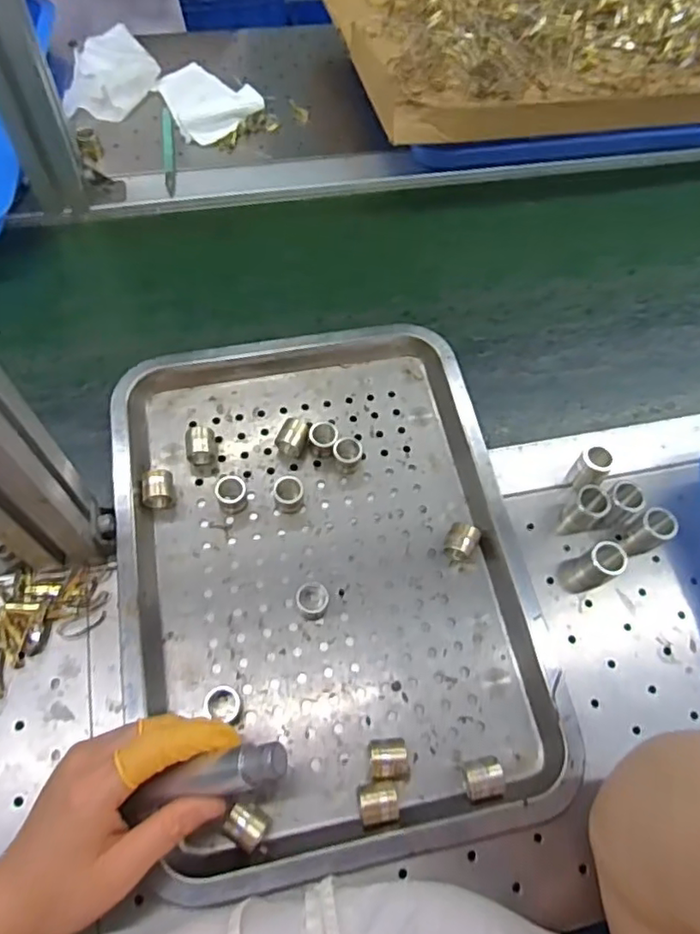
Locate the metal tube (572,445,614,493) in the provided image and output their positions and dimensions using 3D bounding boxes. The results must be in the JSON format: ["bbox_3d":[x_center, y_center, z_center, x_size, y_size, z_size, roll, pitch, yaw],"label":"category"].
[{"bbox_3d":[0.170,0.002,0.434,0.019,0.032,0.019,-9,61,-9],"label":"metal tube"}]

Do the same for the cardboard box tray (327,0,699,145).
[{"bbox_3d":[0.254,-0.475,0.648,0.547,0.041,0.354,-12,63,-10],"label":"cardboard box tray"}]

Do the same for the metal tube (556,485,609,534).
[{"bbox_3d":[0.162,0.030,0.422,0.024,0.039,0.020,-38,69,-22],"label":"metal tube"}]

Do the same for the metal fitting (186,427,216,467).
[{"bbox_3d":[-0.104,-0.015,0.430,0.019,0.018,0.024,-3,61,-6],"label":"metal fitting"}]

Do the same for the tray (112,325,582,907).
[{"bbox_3d":[-0.017,0.060,0.400,0.244,0.035,0.333,-10,62,-9],"label":"tray"}]

